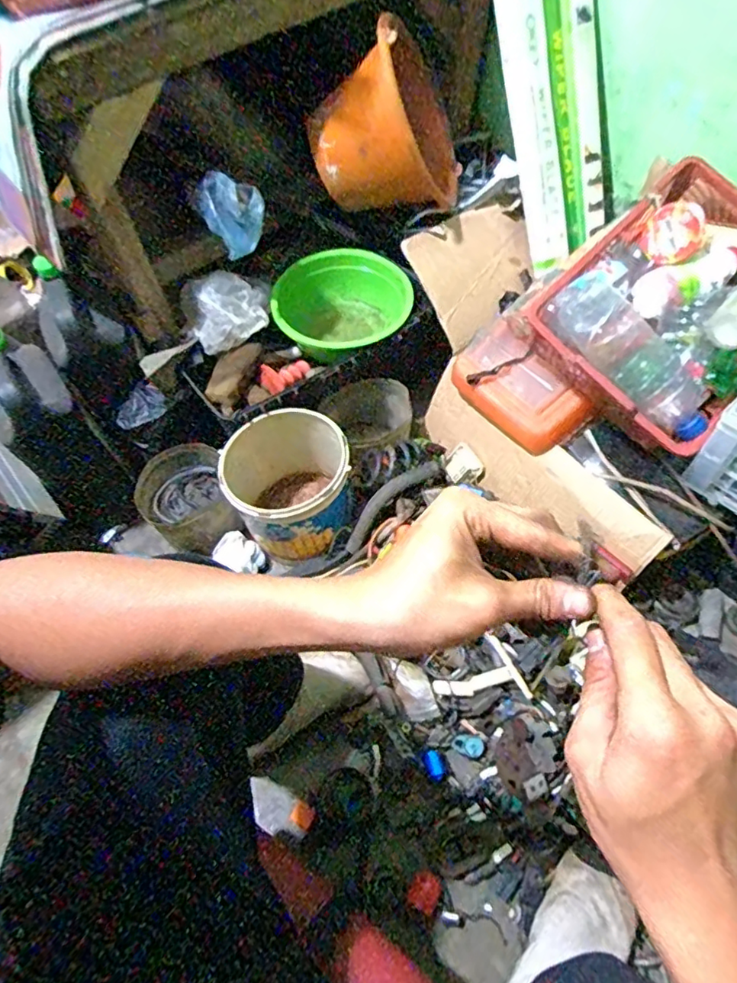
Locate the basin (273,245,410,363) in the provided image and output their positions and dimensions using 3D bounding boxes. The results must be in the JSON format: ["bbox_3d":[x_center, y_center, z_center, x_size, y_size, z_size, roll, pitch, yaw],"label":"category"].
[{"bbox_3d":[-0.043,-0.296,0.949,0.222,0.100,0.212,-8,59,-1],"label":"basin"}]

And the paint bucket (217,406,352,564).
[{"bbox_3d":[-0.116,-0.002,0.872,0.178,0.193,0.179,-2,59,3],"label":"paint bucket"}]

